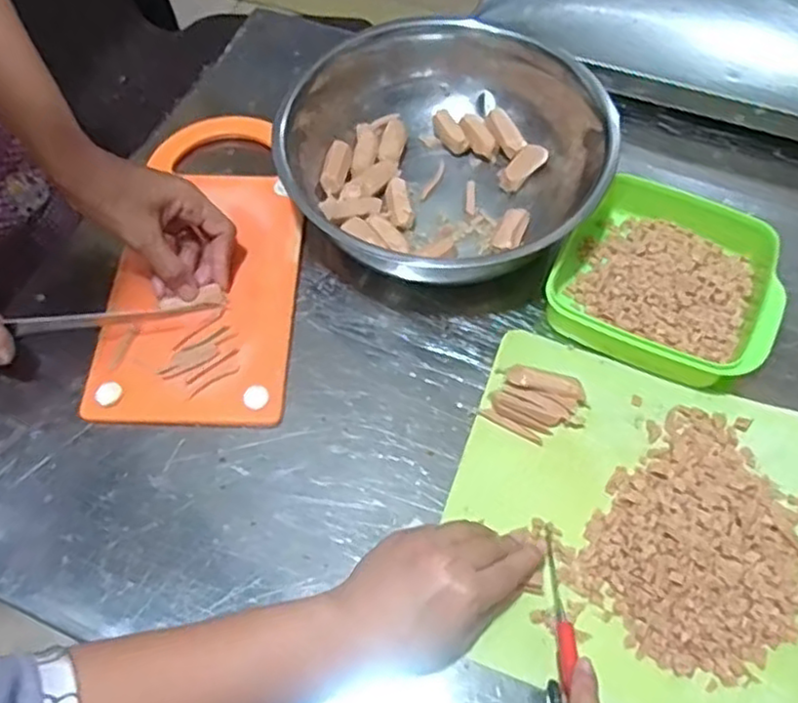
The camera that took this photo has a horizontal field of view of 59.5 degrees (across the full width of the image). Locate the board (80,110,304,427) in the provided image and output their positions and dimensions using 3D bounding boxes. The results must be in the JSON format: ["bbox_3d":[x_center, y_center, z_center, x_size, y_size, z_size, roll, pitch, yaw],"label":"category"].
[{"bbox_3d":[-0.152,-0.081,0.567,0.142,0.018,0.296,0,62,1],"label":"board"}]

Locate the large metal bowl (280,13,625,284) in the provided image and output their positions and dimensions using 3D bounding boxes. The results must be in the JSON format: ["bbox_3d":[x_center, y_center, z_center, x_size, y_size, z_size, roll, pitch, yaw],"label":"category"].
[{"bbox_3d":[0.041,-0.163,0.573,0.248,0.086,0.215,24,65,13],"label":"large metal bowl"}]

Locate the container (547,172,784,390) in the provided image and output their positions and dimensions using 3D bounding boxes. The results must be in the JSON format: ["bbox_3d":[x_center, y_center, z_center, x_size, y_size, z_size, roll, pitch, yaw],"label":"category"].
[{"bbox_3d":[0.209,-0.058,0.541,0.156,0.040,0.161,25,65,14],"label":"container"}]

